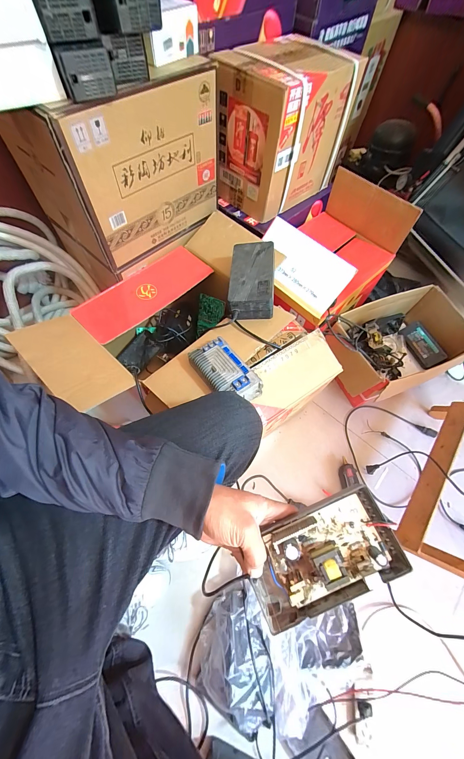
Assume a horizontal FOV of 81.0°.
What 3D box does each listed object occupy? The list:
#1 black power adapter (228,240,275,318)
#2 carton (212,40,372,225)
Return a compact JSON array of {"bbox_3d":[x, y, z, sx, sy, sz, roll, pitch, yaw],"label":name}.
[{"bbox_3d":[0.054,-0.250,0.681,0.106,0.070,0.197,0,66,10],"label":"black power adapter"},{"bbox_3d":[0.123,-0.673,0.753,0.230,0.293,0.324,42,69,16],"label":"carton"}]

